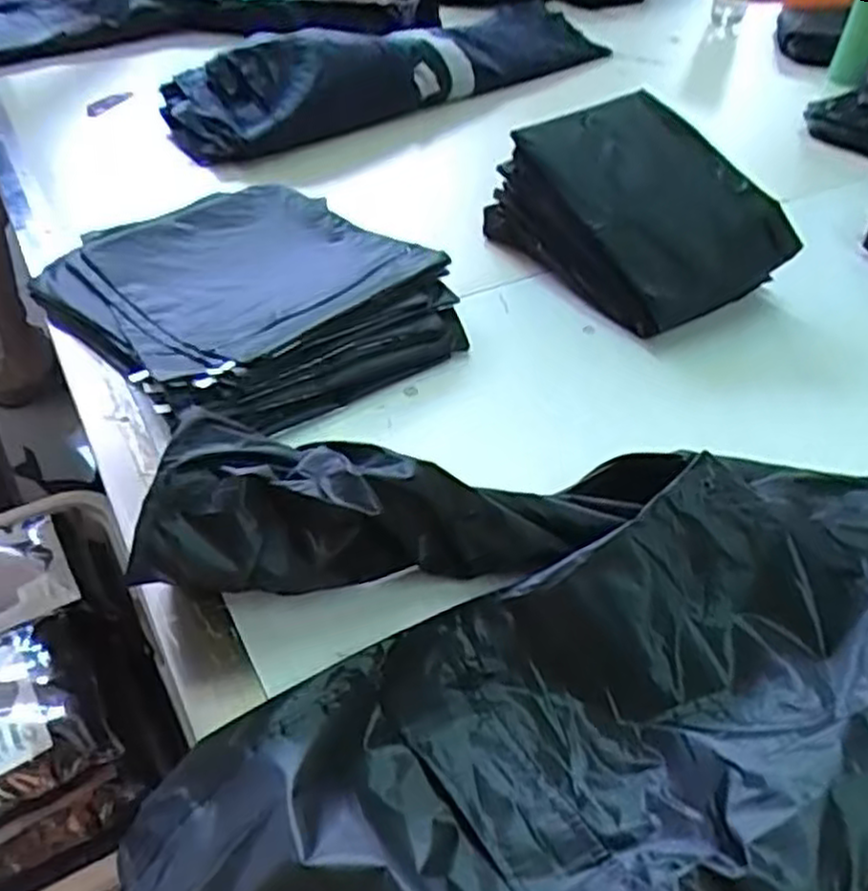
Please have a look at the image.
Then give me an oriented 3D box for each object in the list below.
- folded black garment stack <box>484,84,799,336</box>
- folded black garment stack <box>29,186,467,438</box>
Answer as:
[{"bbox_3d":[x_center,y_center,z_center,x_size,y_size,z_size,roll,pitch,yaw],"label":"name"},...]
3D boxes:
[{"bbox_3d":[0.217,-0.276,0.876,0.196,0.139,0.304,-23,50,-24],"label":"folded black garment stack"},{"bbox_3d":[-0.195,-0.165,0.812,0.347,0.059,0.390,-28,52,-28],"label":"folded black garment stack"}]

